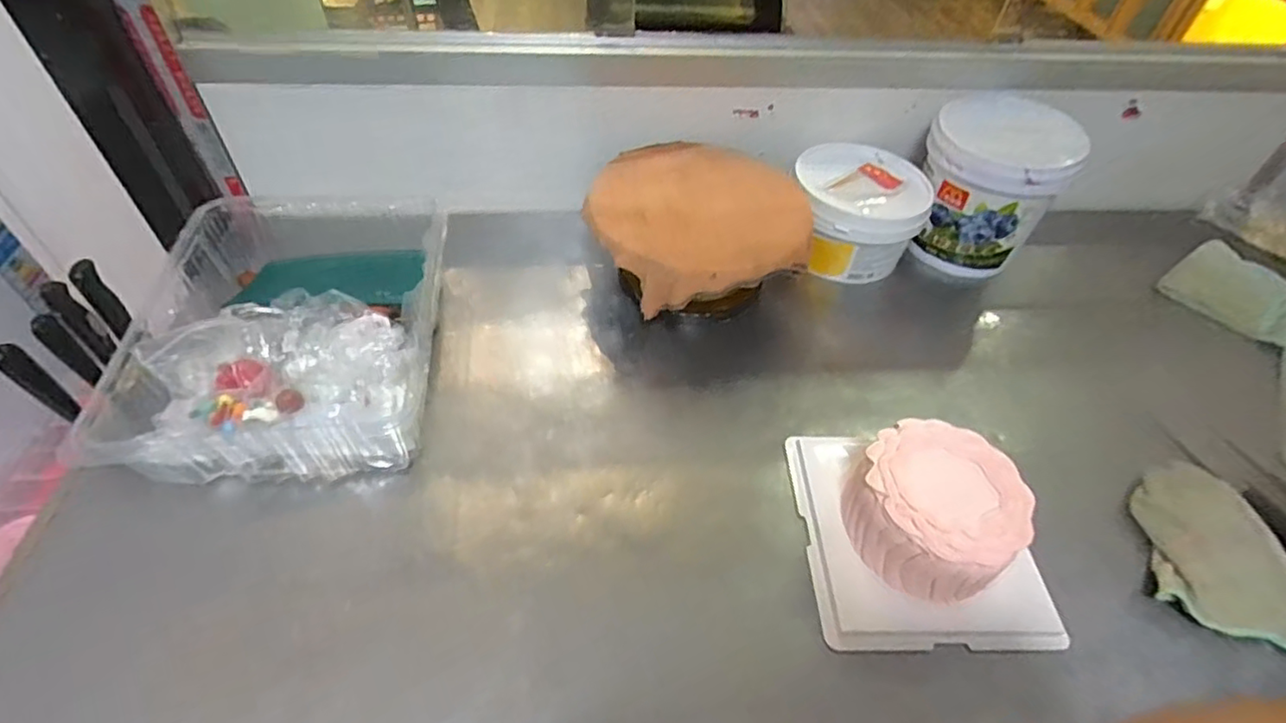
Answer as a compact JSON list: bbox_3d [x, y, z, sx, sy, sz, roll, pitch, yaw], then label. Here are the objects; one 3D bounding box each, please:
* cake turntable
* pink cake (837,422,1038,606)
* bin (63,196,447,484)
[{"bbox_3d":[0.076,-0.168,0.866,0.286,0.137,0.305,2,48,-2],"label":"cake turntable"},{"bbox_3d":[0.288,0.155,0.621,0.146,0.110,0.148,2,48,-2],"label":"pink cake"},{"bbox_3d":[-0.399,-0.042,0.732,0.314,0.116,0.377,-5,48,-8],"label":"bin"}]

